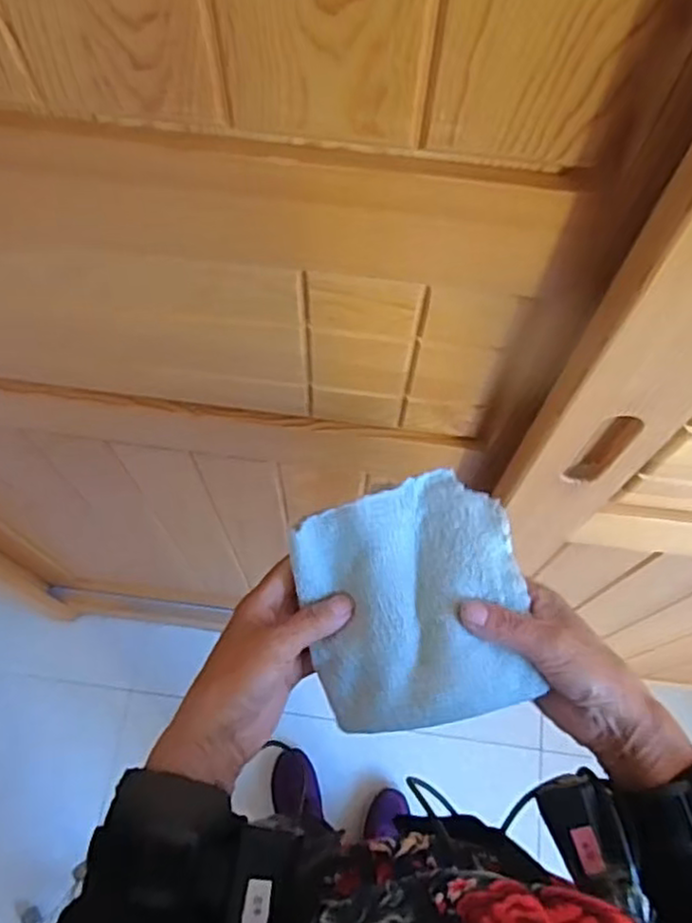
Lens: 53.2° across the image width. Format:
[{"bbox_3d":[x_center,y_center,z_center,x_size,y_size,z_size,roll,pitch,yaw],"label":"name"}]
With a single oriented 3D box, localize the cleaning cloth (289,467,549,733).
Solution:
[{"bbox_3d":[0.044,0.087,0.430,0.132,0.057,0.143,-13,68,-6],"label":"cleaning cloth"}]

